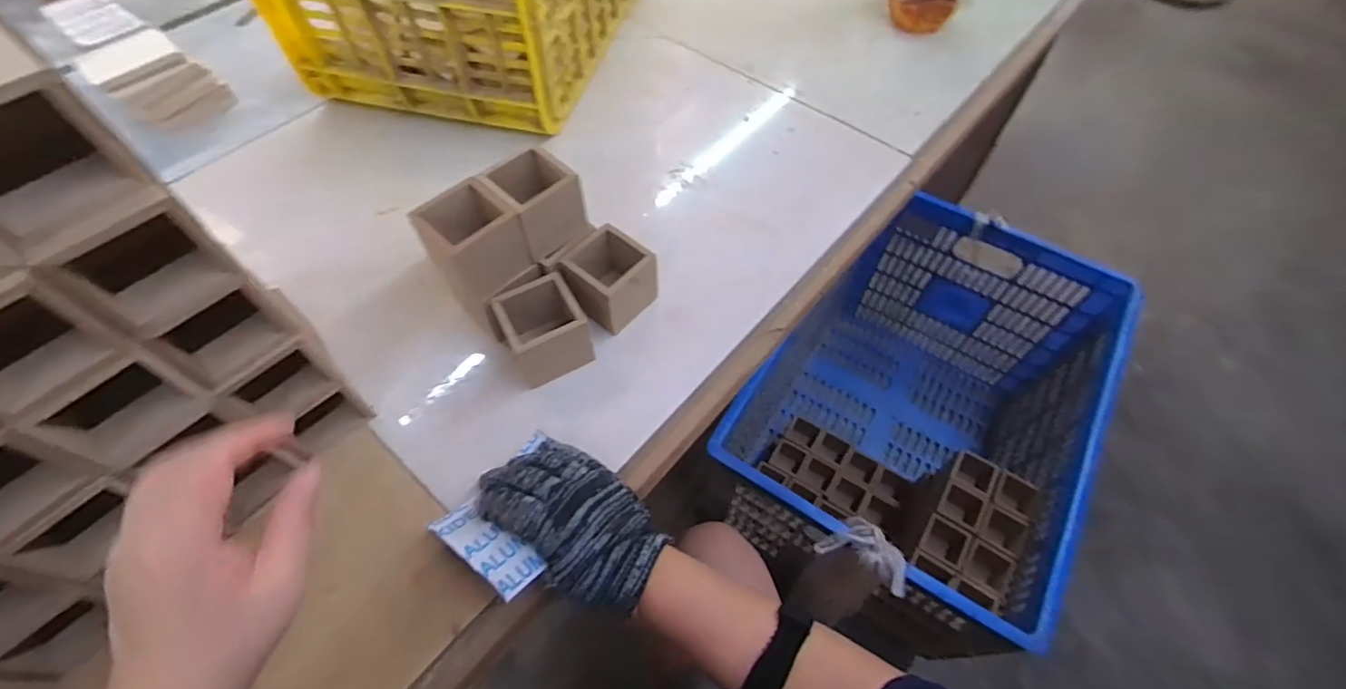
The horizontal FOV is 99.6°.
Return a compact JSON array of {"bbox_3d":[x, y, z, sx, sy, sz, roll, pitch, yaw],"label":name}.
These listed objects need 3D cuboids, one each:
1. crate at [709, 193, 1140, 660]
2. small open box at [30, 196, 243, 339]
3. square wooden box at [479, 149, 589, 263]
[{"bbox_3d":[0.409,0.128,1.044,0.474,0.430,0.663,31,63,17],"label":"crate"},{"bbox_3d":[-0.284,-0.050,0.304,0.055,0.066,0.062,40,66,21],"label":"small open box"},{"bbox_3d":[-0.118,-0.124,0.488,0.070,0.059,0.067,-37,66,-21],"label":"square wooden box"}]

